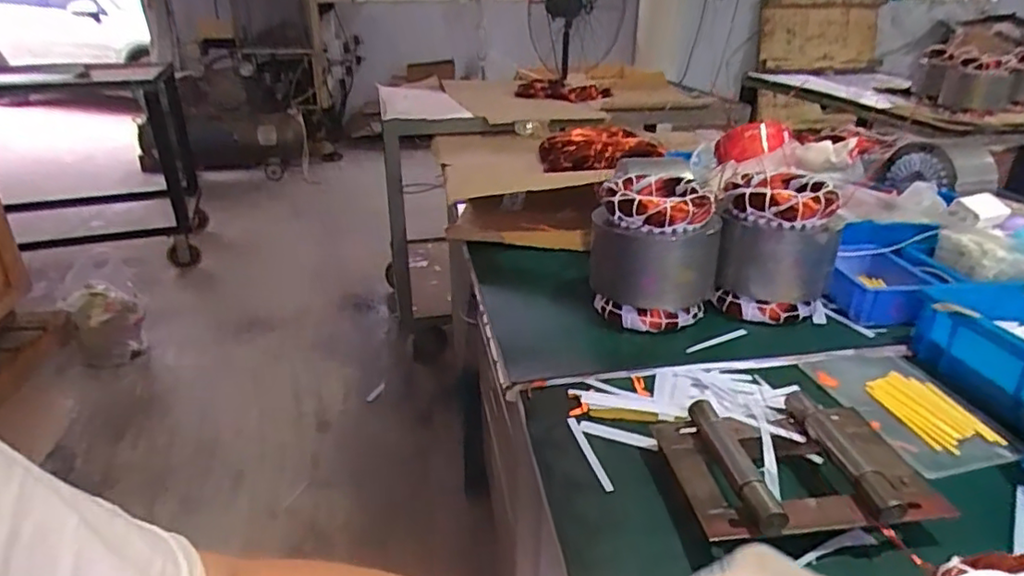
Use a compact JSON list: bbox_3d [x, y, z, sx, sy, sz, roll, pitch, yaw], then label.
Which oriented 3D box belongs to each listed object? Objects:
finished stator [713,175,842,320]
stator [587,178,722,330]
[{"bbox_3d":[0.332,-0.055,0.773,0.132,0.161,0.128,11,28,21],"label":"finished stator"},{"bbox_3d":[0.177,-0.047,0.770,0.150,0.163,0.129,3,26,6],"label":"stator"}]

